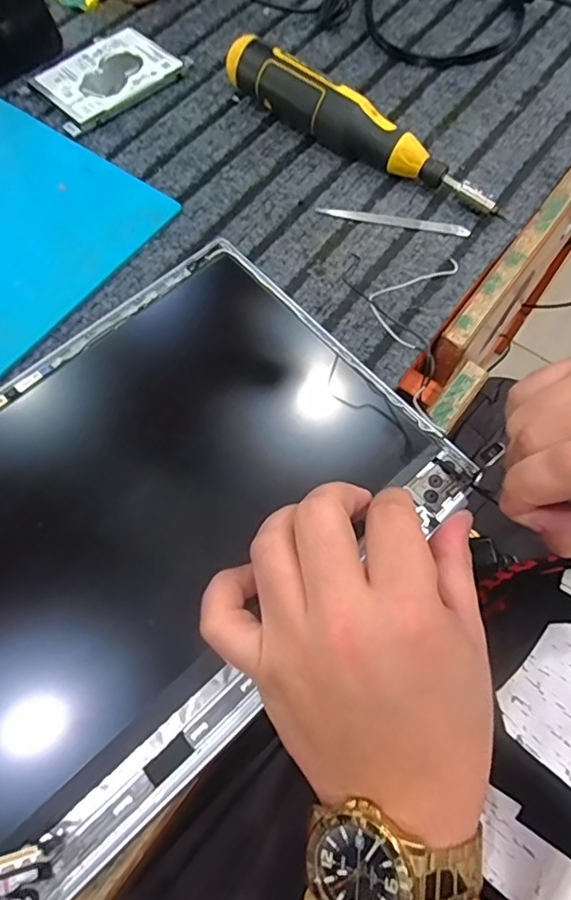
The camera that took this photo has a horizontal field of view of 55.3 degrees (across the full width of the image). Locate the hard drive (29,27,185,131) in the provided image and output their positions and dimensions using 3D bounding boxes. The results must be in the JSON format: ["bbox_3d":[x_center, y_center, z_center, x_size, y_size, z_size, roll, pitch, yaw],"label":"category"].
[{"bbox_3d":[-0.135,-0.284,0.414,0.097,0.010,0.072,-40,73,-15],"label":"hard drive"}]

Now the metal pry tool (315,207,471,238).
[{"bbox_3d":[0.072,-0.154,0.366,0.102,0.004,0.008,11,68,4],"label":"metal pry tool"}]

